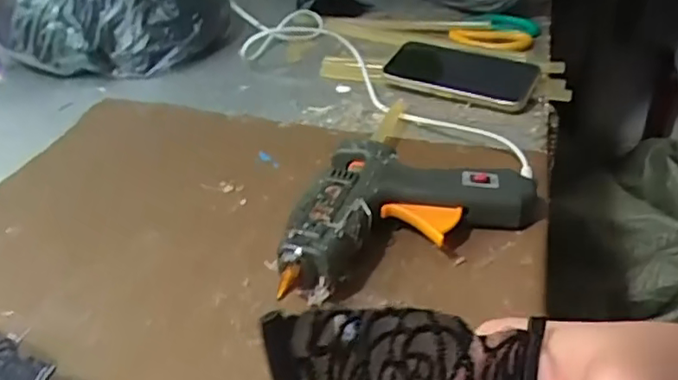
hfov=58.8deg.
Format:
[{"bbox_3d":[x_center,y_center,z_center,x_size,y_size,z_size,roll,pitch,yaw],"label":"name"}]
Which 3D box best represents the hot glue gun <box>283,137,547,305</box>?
[{"bbox_3d":[0.035,0.008,0.455,0.205,0.047,0.119,-19,39,-21],"label":"hot glue gun"}]

